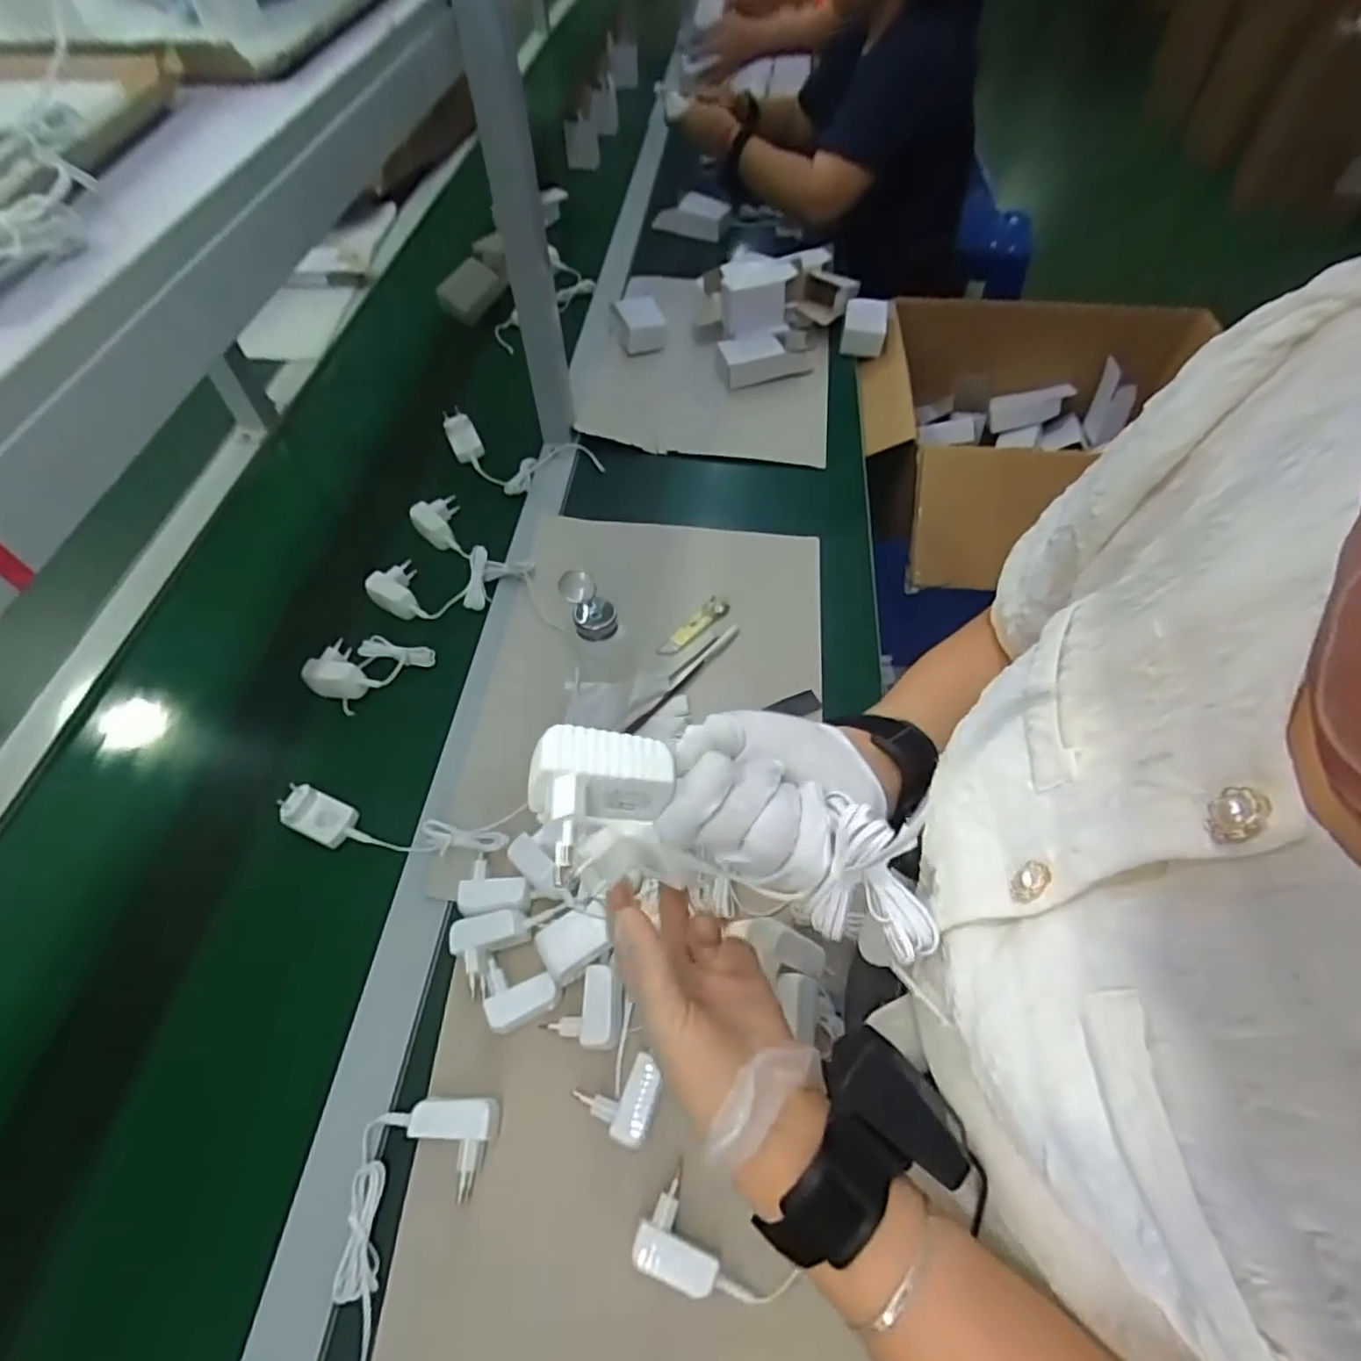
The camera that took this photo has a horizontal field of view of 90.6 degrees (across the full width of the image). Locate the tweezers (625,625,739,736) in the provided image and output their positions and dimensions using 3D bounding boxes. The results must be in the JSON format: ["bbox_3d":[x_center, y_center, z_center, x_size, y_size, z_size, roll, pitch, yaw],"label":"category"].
[{"bbox_3d":[0.001,-0.006,0.727,0.021,0.010,0.175,38,64,20],"label":"tweezers"}]

